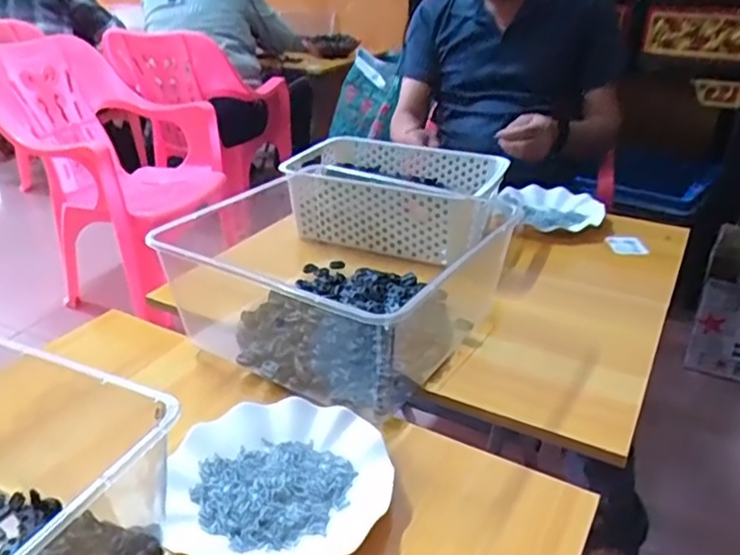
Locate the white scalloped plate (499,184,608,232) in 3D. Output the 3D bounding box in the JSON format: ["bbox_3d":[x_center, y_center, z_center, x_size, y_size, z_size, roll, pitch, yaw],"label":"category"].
[{"bbox_3d":[0.324,-0.116,1.081,0.130,0.038,0.174,-13,30,-24],"label":"white scalloped plate"}]

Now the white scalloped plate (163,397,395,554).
[{"bbox_3d":[-0.072,0.168,0.520,0.174,0.034,0.170,-1,29,1],"label":"white scalloped plate"}]

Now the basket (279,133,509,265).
[{"bbox_3d":[0.033,-0.132,0.972,0.301,0.123,0.219,12,30,22],"label":"basket"}]

